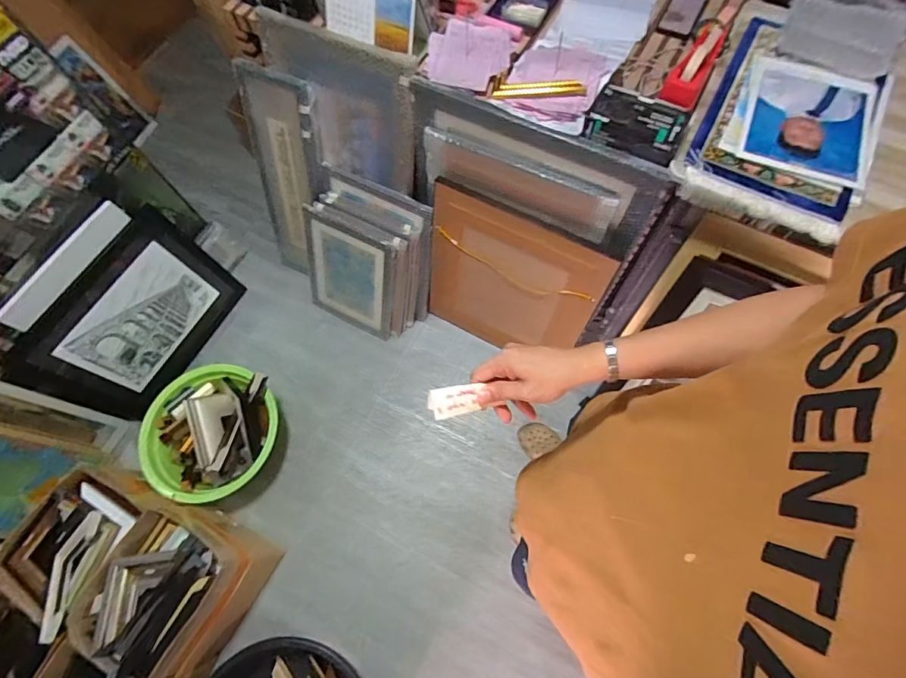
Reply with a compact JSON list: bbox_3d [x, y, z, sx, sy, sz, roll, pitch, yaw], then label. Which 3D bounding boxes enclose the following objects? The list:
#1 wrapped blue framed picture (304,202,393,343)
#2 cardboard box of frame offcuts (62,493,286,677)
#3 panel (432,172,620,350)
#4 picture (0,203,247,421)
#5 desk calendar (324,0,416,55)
[{"bbox_3d":[-0.345,-0.205,1.459,0.320,0.402,0.033,23,47,11],"label":"wrapped blue framed picture"},{"bbox_3d":[-0.708,0.623,1.156,0.339,0.281,0.321,25,72,11],"label":"cardboard box of frame offcuts"},{"bbox_3d":[0.149,-0.142,1.282,0.484,0.535,0.022,27,58,13],"label":"panel"},{"bbox_3d":[-0.960,-0.057,1.383,0.031,0.404,0.566,20,70,34],"label":"picture"},{"bbox_3d":[-0.182,-0.717,0.995,0.233,0.122,0.082,24,71,11],"label":"desk calendar"}]

